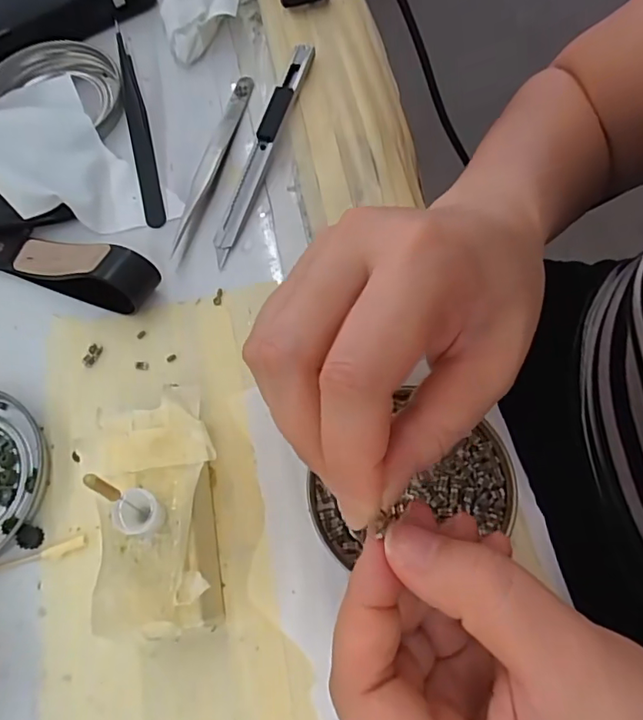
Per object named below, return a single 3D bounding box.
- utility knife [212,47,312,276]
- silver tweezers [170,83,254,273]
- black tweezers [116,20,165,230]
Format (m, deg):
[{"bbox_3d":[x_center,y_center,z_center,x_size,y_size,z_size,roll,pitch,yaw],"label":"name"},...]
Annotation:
[{"bbox_3d":[-0.031,-0.110,0.274,0.010,0.014,0.131,18,71,9],"label":"utility knife"},{"bbox_3d":[-0.057,-0.105,0.277,0.010,0.007,0.121,11,70,6],"label":"silver tweezers"},{"bbox_3d":[-0.101,-0.130,0.286,0.011,0.013,0.129,-14,69,-4],"label":"black tweezers"}]

